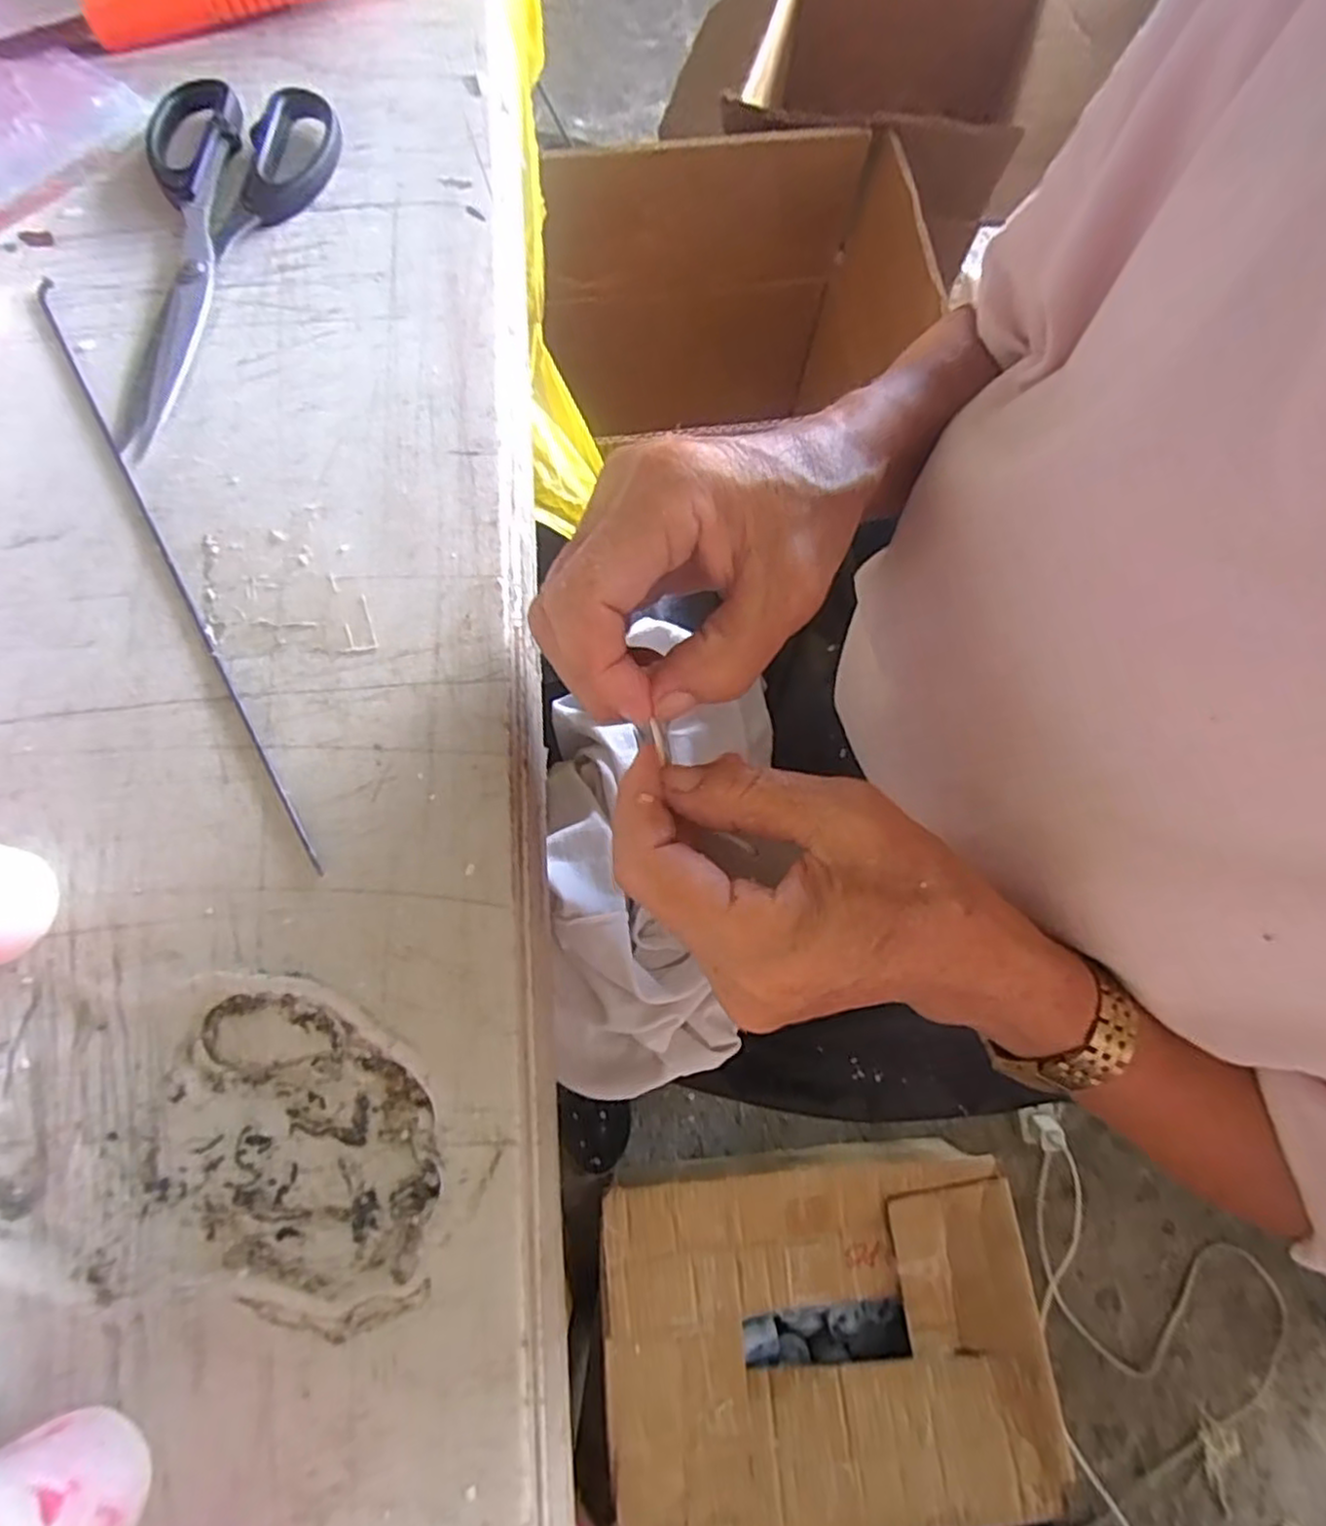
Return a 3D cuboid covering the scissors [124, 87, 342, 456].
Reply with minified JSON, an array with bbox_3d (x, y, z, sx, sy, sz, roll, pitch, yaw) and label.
[{"bbox_3d":[-0.170,-0.196,0.275,0.067,0.014,0.174,1,74,-2],"label":"scissors"}]

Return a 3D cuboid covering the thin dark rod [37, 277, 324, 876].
[{"bbox_3d":[-0.172,-0.076,0.245,0.004,0.004,0.262,-30,77,-10],"label":"thin dark rod"}]

